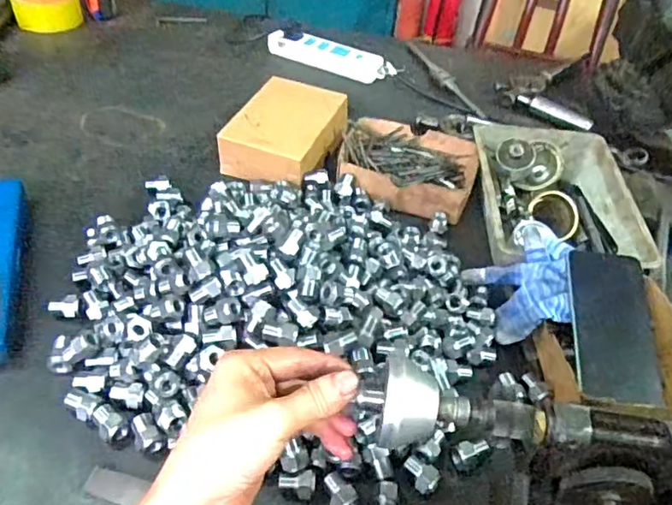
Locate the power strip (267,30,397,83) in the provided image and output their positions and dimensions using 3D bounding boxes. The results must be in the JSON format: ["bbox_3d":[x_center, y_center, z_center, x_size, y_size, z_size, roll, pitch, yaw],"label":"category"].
[{"bbox_3d":[-0.012,-0.338,0.960,0.237,0.035,0.045,20,45,13],"label":"power strip"}]

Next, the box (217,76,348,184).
[{"bbox_3d":[-0.066,-0.163,0.747,0.127,0.058,0.161,20,45,12],"label":"box"}]

